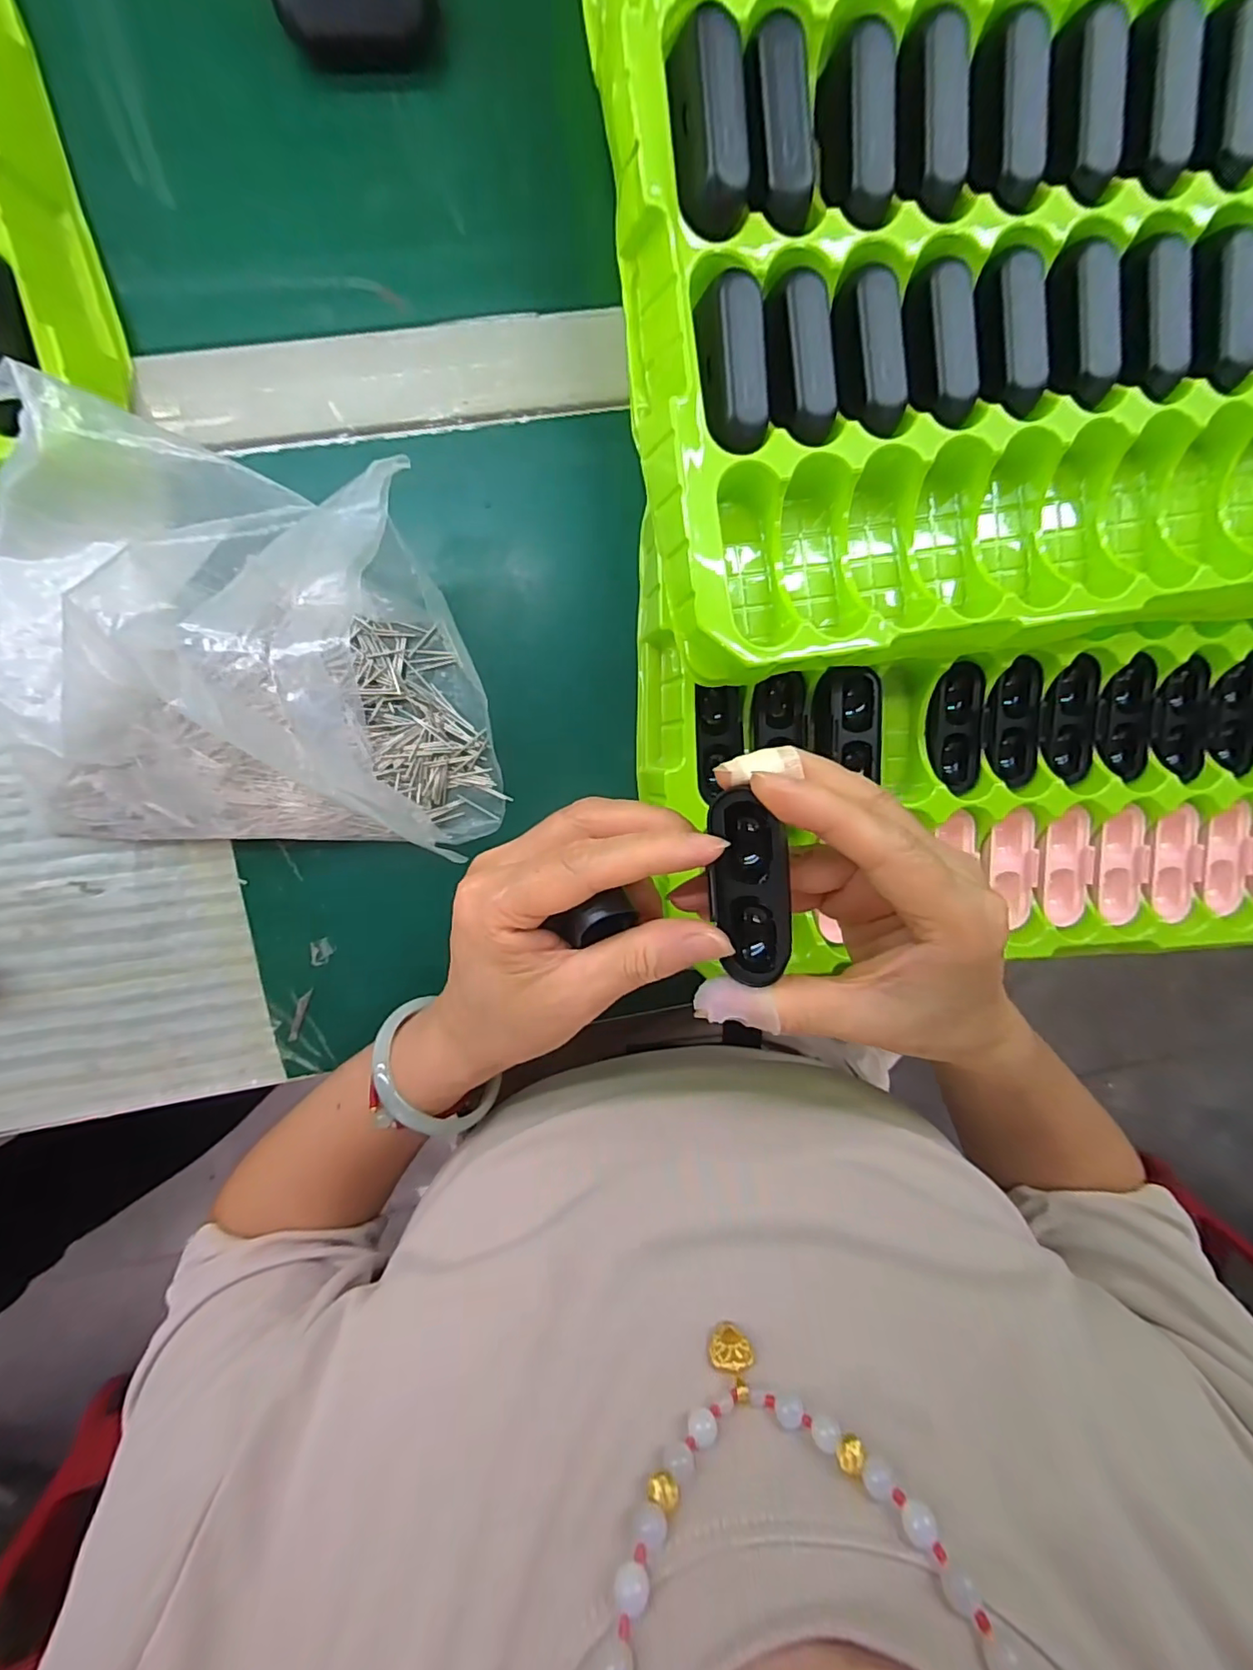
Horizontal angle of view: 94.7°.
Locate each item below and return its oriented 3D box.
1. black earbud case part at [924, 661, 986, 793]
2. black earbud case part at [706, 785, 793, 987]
[{"bbox_3d":[0.168,-0.055,0.298,0.027,0.020,0.064,-5,98,-4],"label":"black earbud case part"},{"bbox_3d":[0.040,0.016,0.186,0.024,0.010,0.061,-9,102,-4],"label":"black earbud case part"}]

